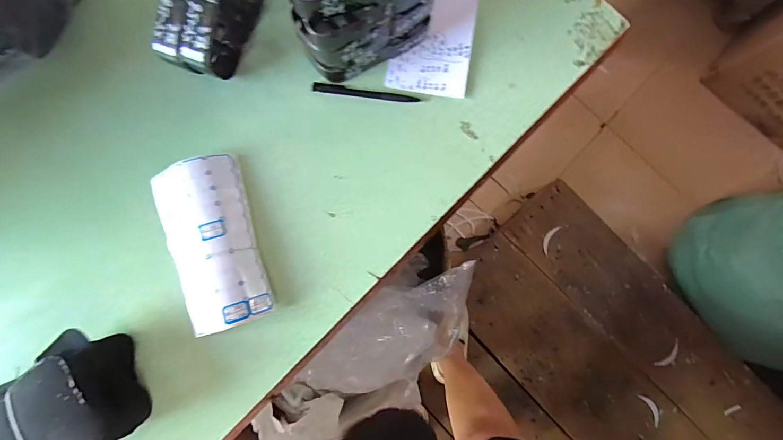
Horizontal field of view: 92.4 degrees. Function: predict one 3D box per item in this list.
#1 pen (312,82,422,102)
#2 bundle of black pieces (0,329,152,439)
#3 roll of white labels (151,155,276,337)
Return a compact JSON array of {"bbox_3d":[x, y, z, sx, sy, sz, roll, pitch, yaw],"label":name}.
[{"bbox_3d":[-0.032,-0.161,0.477,0.134,0.007,0.013,7,86,-1],"label":"pen"},{"bbox_3d":[-0.367,0.200,0.407,0.146,0.069,0.131,-20,87,-3],"label":"bundle of black pieces"},{"bbox_3d":[-0.217,0.028,0.445,0.106,0.036,0.202,-16,87,-3],"label":"roll of white labels"}]

